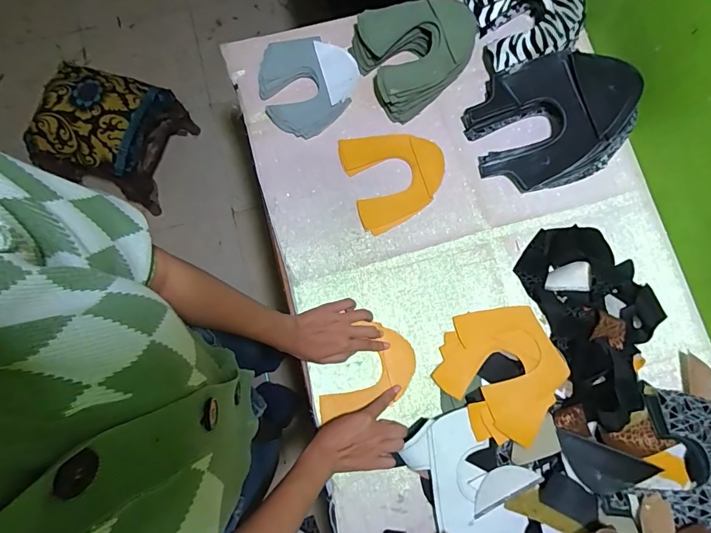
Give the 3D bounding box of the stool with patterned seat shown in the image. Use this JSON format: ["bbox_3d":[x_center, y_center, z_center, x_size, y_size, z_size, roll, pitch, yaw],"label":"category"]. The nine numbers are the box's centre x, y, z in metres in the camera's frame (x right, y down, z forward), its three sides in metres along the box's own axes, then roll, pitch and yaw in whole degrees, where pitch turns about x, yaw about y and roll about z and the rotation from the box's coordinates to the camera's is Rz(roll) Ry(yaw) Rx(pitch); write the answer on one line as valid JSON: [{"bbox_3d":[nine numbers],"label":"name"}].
[{"bbox_3d":[-0.672,-0.375,1.302,0.260,0.385,0.311,9,79,1],"label":"stool with patterned seat"}]

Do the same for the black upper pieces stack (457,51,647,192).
[{"bbox_3d":[0.305,-0.233,0.669,0.239,0.096,0.196,-15,80,-2],"label":"black upper pieces stack"}]

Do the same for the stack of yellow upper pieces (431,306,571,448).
[{"bbox_3d":[0.208,0.154,0.624,0.176,0.041,0.182,-8,80,-1],"label":"stack of yellow upper pieces"}]

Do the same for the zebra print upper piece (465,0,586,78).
[{"bbox_3d":[0.284,-0.402,0.719,0.174,0.082,0.149,-21,80,-3],"label":"zebra print upper piece"}]

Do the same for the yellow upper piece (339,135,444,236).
[{"bbox_3d":[0.067,-0.147,0.698,0.154,0.007,0.157,-18,80,-3],"label":"yellow upper piece"}]

